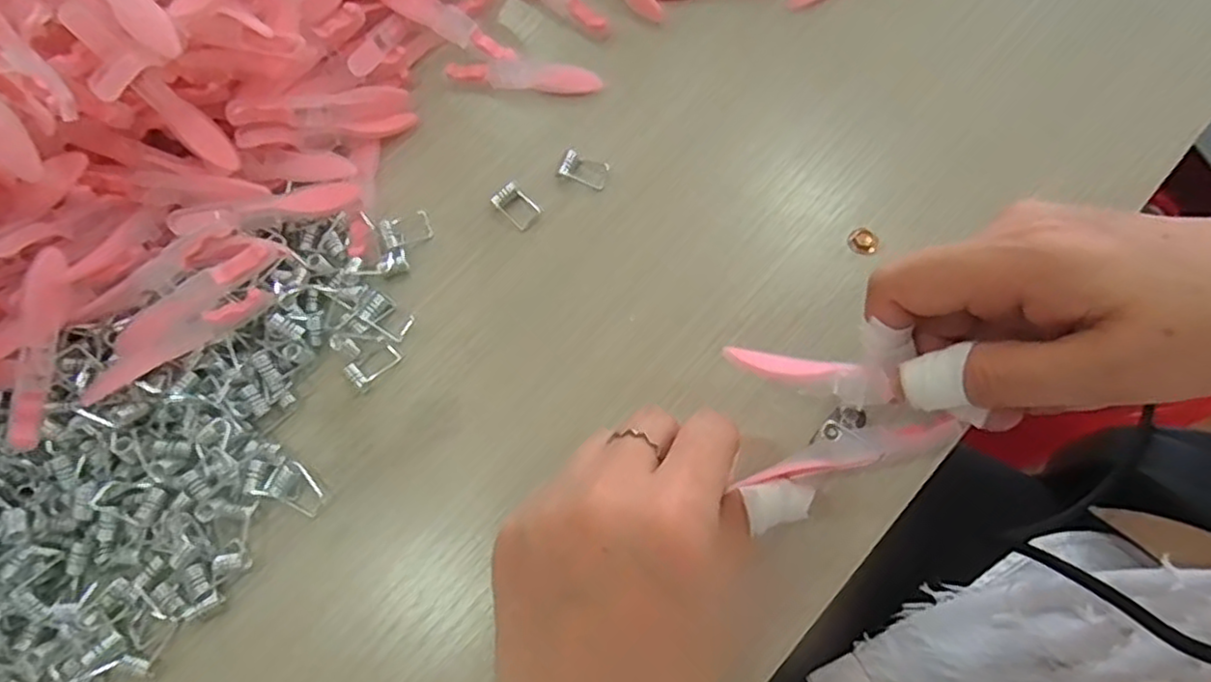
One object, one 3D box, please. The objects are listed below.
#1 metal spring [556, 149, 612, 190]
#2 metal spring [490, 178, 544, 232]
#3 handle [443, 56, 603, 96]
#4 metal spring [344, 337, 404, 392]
[{"bbox_3d":[-0.010,-0.079,0.311,0.022,0.005,0.015,18,73,13],"label":"metal spring"},{"bbox_3d":[-0.041,-0.063,0.309,0.014,0.004,0.023,-44,71,-9],"label":"metal spring"},{"bbox_3d":[-0.040,-0.132,0.335,0.077,0.004,0.018,6,71,9],"label":"handle"},{"bbox_3d":[-0.100,0.010,0.290,0.022,0.004,0.012,-44,71,-9],"label":"metal spring"}]

